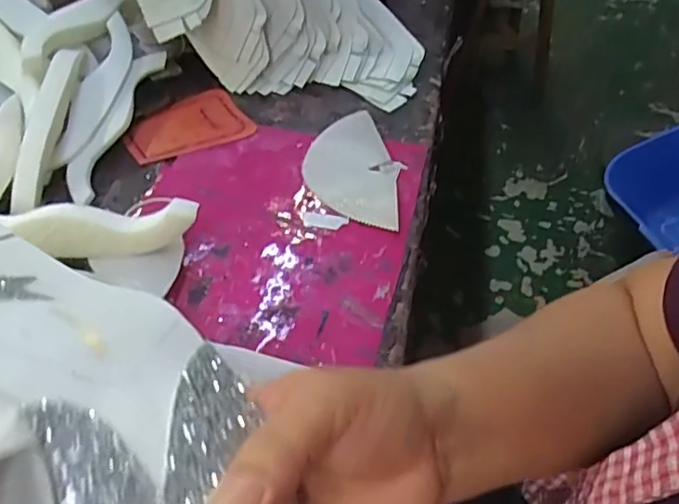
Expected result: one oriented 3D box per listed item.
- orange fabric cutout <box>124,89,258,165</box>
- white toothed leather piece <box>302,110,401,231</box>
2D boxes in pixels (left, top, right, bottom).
[{"bbox_3d":[-0.141,-0.118,0.554,0.108,0.008,0.075,-20,54,-25],"label":"orange fabric cutout"},{"bbox_3d":[0.011,-0.076,0.519,0.078,0.011,0.139,6,48,1],"label":"white toothed leather piece"}]

